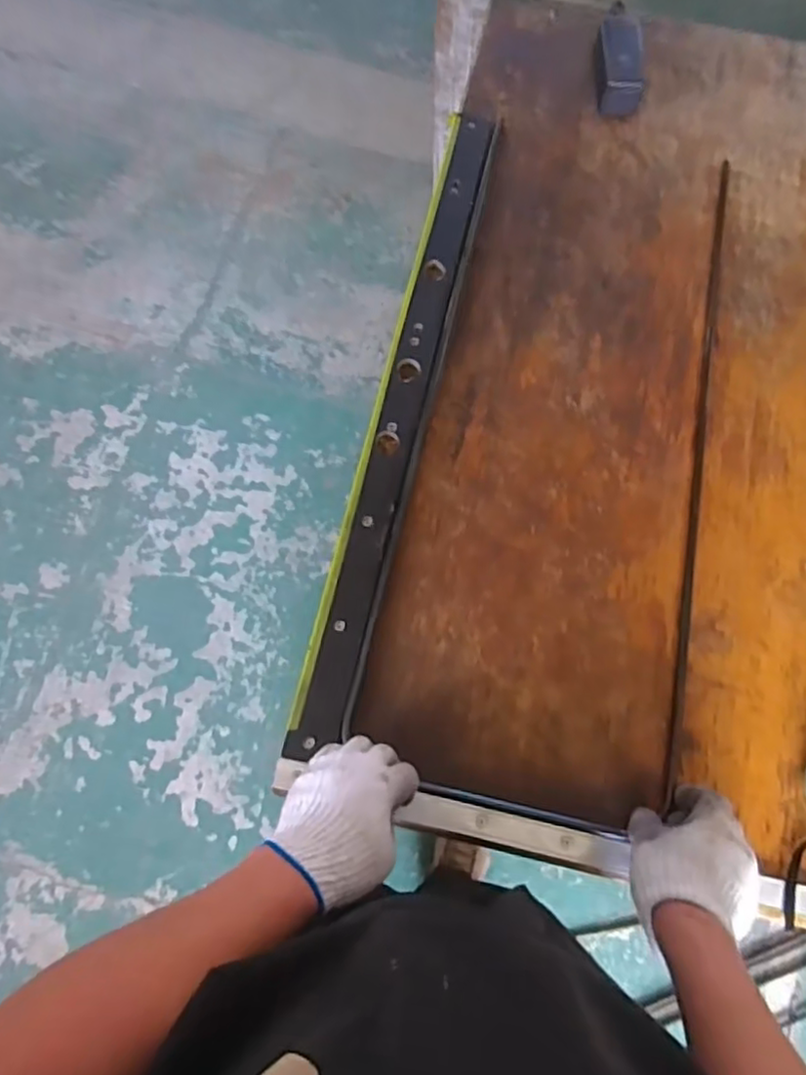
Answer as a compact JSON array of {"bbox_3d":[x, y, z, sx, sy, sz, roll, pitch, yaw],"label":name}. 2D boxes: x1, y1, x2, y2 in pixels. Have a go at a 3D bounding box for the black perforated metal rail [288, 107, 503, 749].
[{"bbox_3d":[0.006,-0.179,0.779,0.061,0.012,0.845,13,72,3],"label":"black perforated metal rail"}]

